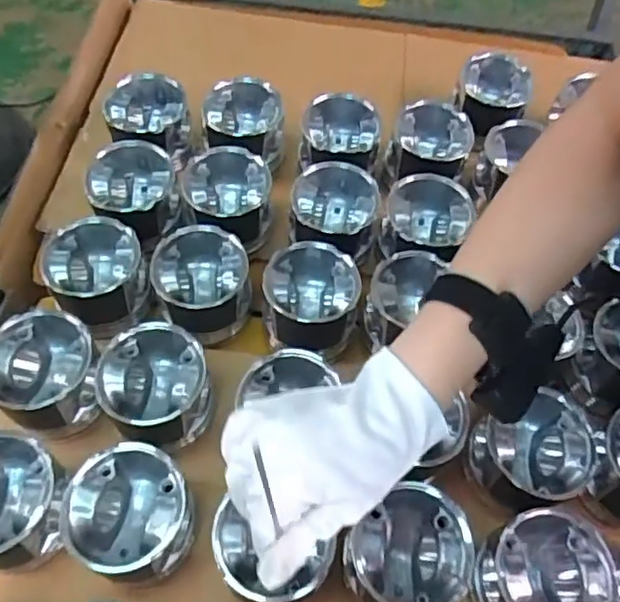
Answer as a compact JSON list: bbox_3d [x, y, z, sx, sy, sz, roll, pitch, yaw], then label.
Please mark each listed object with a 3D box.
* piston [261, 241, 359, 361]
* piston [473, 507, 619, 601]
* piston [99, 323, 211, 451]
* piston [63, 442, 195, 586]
[{"bbox_3d":[0.000,0.005,0.626,0.091,0.076,0.104,-1,60,-4],"label":"piston"},{"bbox_3d":[0.182,0.221,0.499,0.095,0.065,0.094,-5,60,-7],"label":"piston"},{"bbox_3d":[-0.138,0.083,0.564,0.097,0.073,0.106,-11,61,-10],"label":"piston"},{"bbox_3d":[-0.142,0.177,0.512,0.099,0.084,0.093,2,60,-3],"label":"piston"}]

